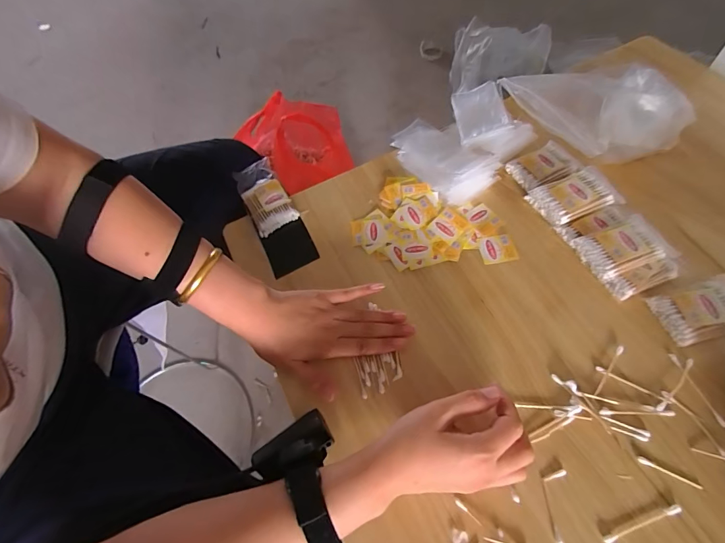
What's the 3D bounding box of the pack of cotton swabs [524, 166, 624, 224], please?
[{"bbox_3d":[0.264,-0.092,0.485,0.088,0.041,0.069,-17,61,-4],"label":"pack of cotton swabs"}]

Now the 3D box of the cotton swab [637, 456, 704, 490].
[{"bbox_3d":[0.277,0.182,0.346,0.052,0.004,0.006,24,65,17],"label":"cotton swab"}]

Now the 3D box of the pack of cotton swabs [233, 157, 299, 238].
[{"bbox_3d":[-0.141,-0.108,0.551,0.059,0.021,0.116,-28,62,-9],"label":"pack of cotton swabs"}]

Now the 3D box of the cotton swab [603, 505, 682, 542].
[{"bbox_3d":[0.241,0.217,0.329,0.074,0.004,0.006,-19,61,-6],"label":"cotton swab"}]

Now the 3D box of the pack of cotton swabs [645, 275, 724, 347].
[{"bbox_3d":[0.363,0.043,0.409,0.088,0.021,0.058,-16,61,-3],"label":"pack of cotton swabs"}]

